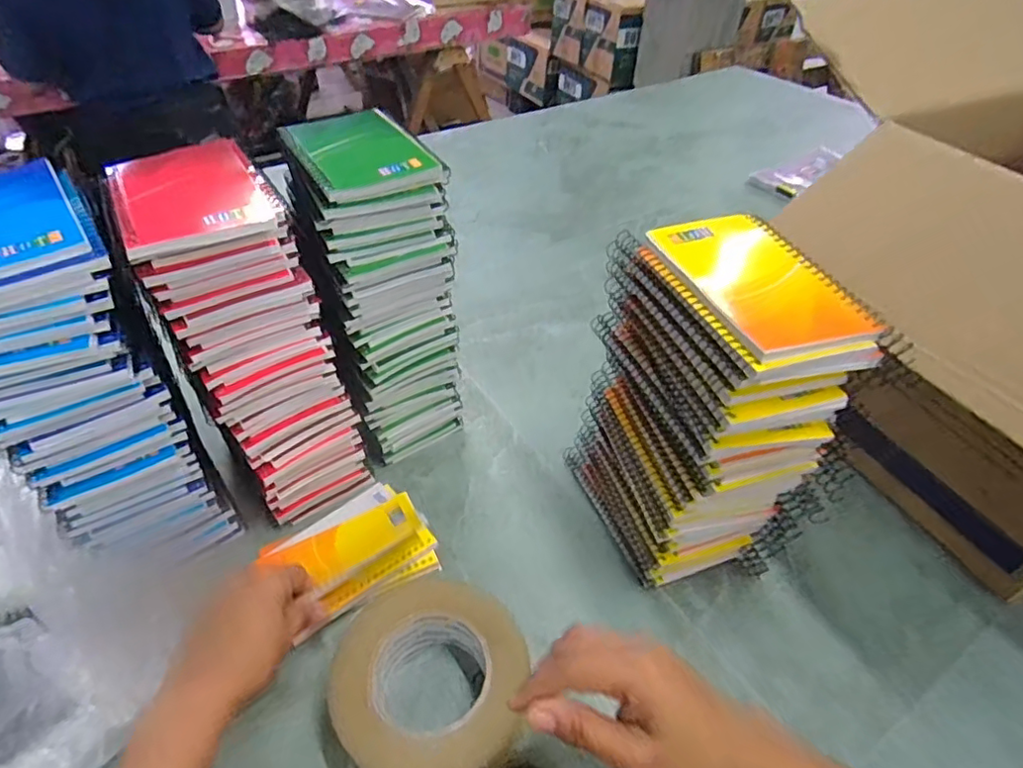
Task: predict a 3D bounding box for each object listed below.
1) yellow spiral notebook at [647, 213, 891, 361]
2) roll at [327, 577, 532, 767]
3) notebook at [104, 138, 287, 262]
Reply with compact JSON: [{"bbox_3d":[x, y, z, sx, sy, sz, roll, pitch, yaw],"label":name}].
[{"bbox_3d":[0.146,-0.062,0.349,0.081,0.011,0.125,-12,45,-14],"label":"yellow spiral notebook"},{"bbox_3d":[-0.052,0.204,0.395,0.124,0.062,0.117,1,44,-1],"label":"roll"},{"bbox_3d":[-0.204,-0.122,0.376,0.089,0.016,0.113,-23,49,-23],"label":"notebook"}]

